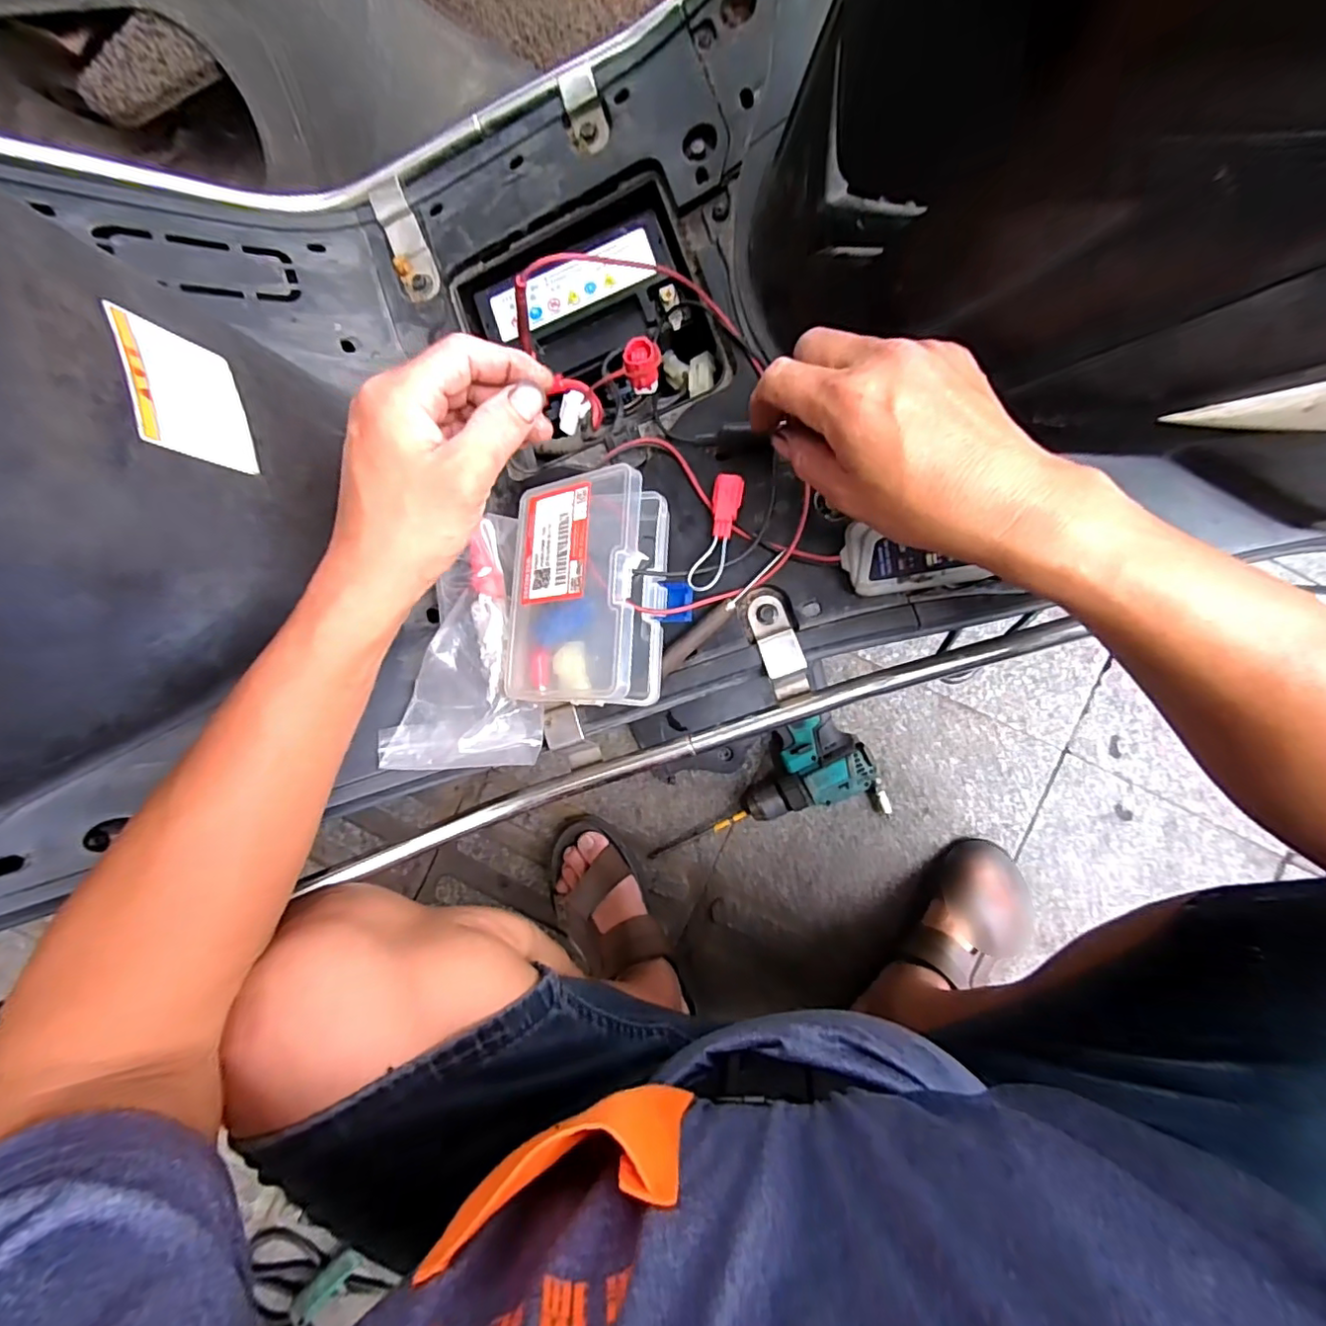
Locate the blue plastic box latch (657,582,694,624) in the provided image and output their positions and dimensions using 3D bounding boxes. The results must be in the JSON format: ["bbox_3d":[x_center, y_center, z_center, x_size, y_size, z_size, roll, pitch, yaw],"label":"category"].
[{"bbox_3d":[0.009,-0.039,0.373,0.020,0.008,0.027,-5,89,4],"label":"blue plastic box latch"}]

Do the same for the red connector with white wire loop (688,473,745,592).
[{"bbox_3d":[0.034,-0.081,0.365,0.020,0.012,0.075,14,90,4],"label":"red connector with white wire loop"}]

